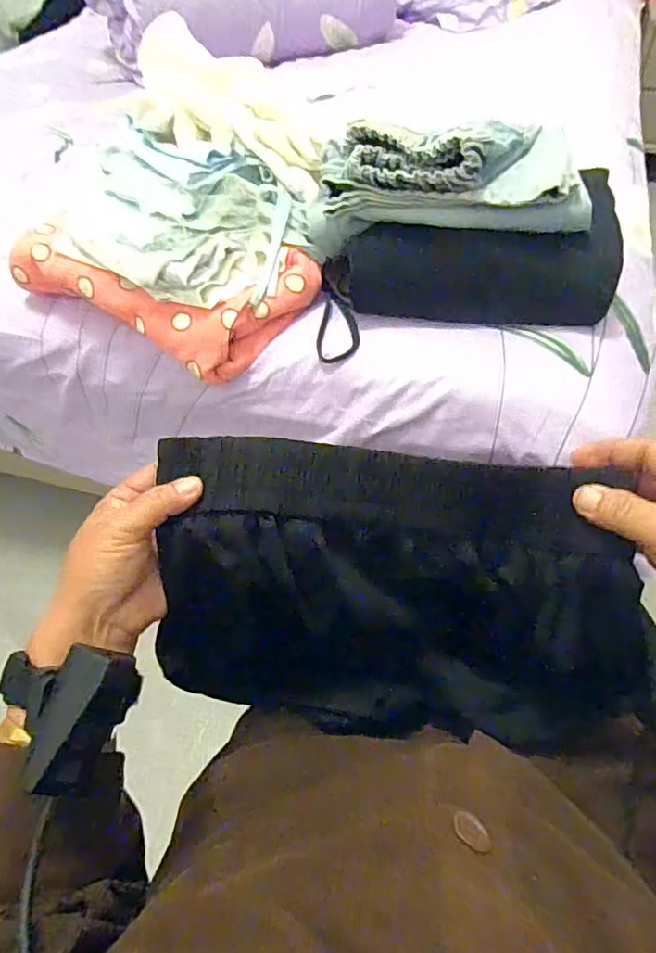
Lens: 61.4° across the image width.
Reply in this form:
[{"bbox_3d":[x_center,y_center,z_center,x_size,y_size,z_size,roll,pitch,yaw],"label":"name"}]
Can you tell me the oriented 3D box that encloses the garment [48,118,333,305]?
[{"bbox_3d":[-0.179,-0.292,0.635,0.280,0.101,0.193,20,56,21],"label":"garment"}]

